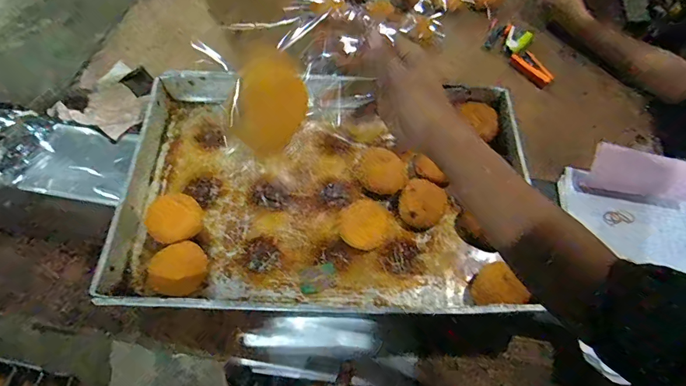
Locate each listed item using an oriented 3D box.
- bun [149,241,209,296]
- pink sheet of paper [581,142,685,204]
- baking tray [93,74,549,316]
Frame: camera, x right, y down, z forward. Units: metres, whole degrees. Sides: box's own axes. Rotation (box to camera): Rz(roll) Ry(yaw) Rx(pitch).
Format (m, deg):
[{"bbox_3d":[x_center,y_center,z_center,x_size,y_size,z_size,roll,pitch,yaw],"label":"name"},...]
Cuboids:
[{"bbox_3d":[-0.234,0.107,0.583,0.070,0.036,0.081,29,64,15],"label":"bun"},{"bbox_3d":[0.504,-0.032,0.679,0.163,0.076,0.009,14,26,12],"label":"pink sheet of paper"},{"bbox_3d":[-0.021,-0.020,0.657,0.615,0.072,0.424,1,60,0],"label":"baking tray"}]

